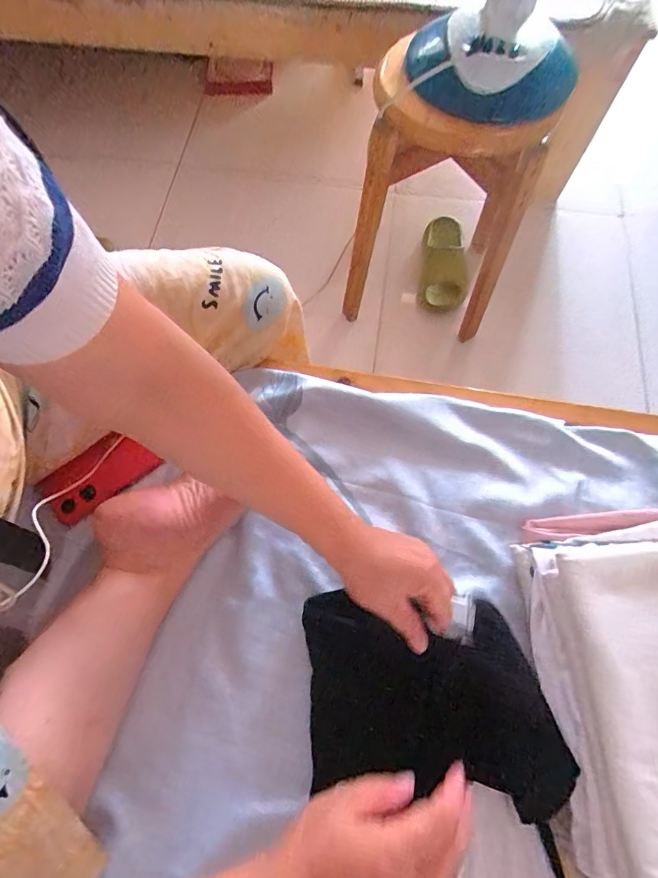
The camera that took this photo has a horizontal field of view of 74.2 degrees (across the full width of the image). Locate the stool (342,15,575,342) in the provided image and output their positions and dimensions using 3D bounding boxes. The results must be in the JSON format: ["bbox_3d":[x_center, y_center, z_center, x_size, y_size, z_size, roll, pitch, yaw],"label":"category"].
[{"bbox_3d":[0.212,-0.467,0.838,0.286,0.418,0.281,16,70,6],"label":"stool"}]

